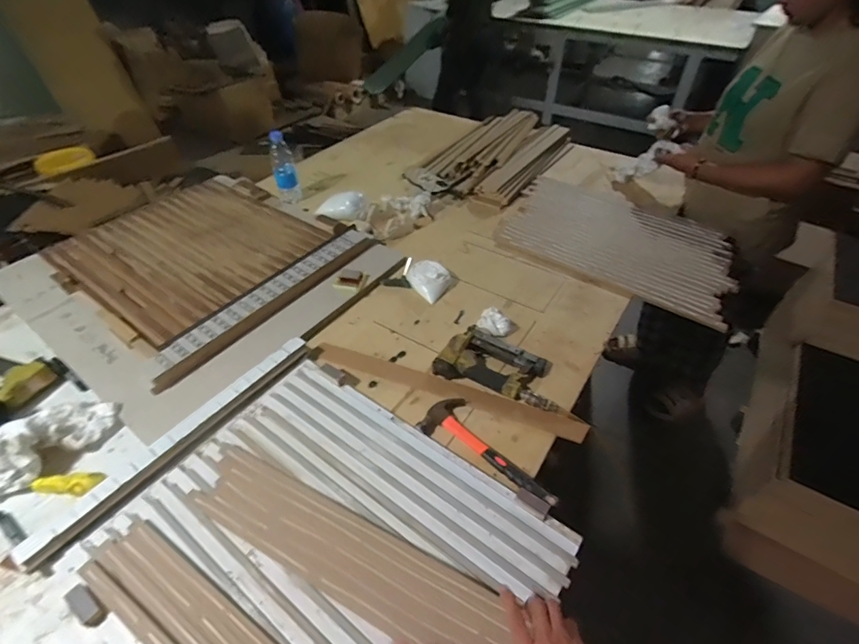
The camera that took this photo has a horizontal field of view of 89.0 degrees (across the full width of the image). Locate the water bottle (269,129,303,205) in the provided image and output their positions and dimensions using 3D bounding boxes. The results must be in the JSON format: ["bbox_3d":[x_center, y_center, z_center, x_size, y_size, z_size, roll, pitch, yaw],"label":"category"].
[{"bbox_3d":[-0.441,-0.469,1.320,0.067,0.197,0.067,-9,46,-9],"label":"water bottle"}]

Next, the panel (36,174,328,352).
[{"bbox_3d":[-0.638,-0.210,1.172,0.580,0.030,0.524,27,51,24],"label":"panel"}]

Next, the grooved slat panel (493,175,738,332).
[{"bbox_3d":[0.520,-0.252,1.237,0.625,0.022,0.459,28,51,25],"label":"grooved slat panel"}]

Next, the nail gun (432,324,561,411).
[{"bbox_3d":[0.144,0.078,0.880,0.232,0.044,0.145,17,48,16],"label":"nail gun"}]

